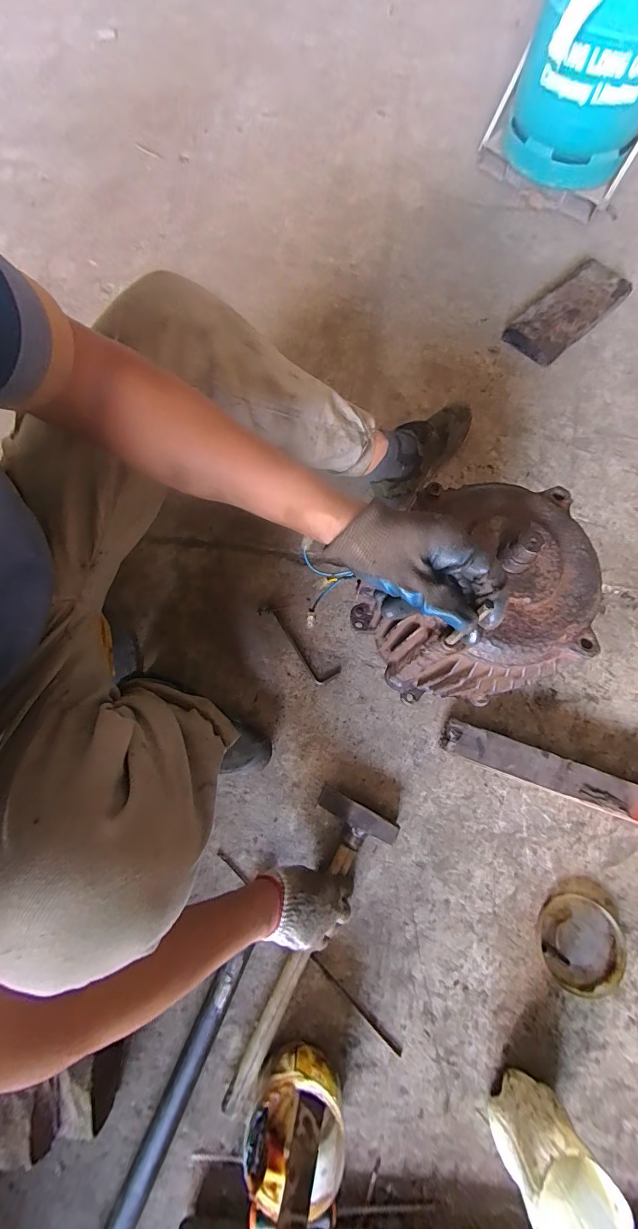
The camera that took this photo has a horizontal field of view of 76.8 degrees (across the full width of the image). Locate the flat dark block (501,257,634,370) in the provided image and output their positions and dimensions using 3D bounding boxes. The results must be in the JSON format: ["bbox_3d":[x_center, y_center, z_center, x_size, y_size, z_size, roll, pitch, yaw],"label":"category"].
[{"bbox_3d":[0.548,-0.663,0.882,0.305,0.035,0.126,-40,77,-11],"label":"flat dark block"}]

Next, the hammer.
[{"bbox_3d":[-0.010,0.442,0.549,0.114,0.035,0.365,23,75,7],"label":"hammer"}]

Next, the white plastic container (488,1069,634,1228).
[{"bbox_3d":[0.262,0.624,0.464,0.094,0.126,0.098,0,73,0],"label":"white plastic container"}]

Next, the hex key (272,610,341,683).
[{"bbox_3d":[-0.026,0.051,0.692,0.044,0.004,0.153,-37,78,-8],"label":"hex key"}]

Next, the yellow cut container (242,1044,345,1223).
[{"bbox_3d":[-0.024,0.613,0.484,0.113,0.090,0.114,0,75,1],"label":"yellow cut container"}]

